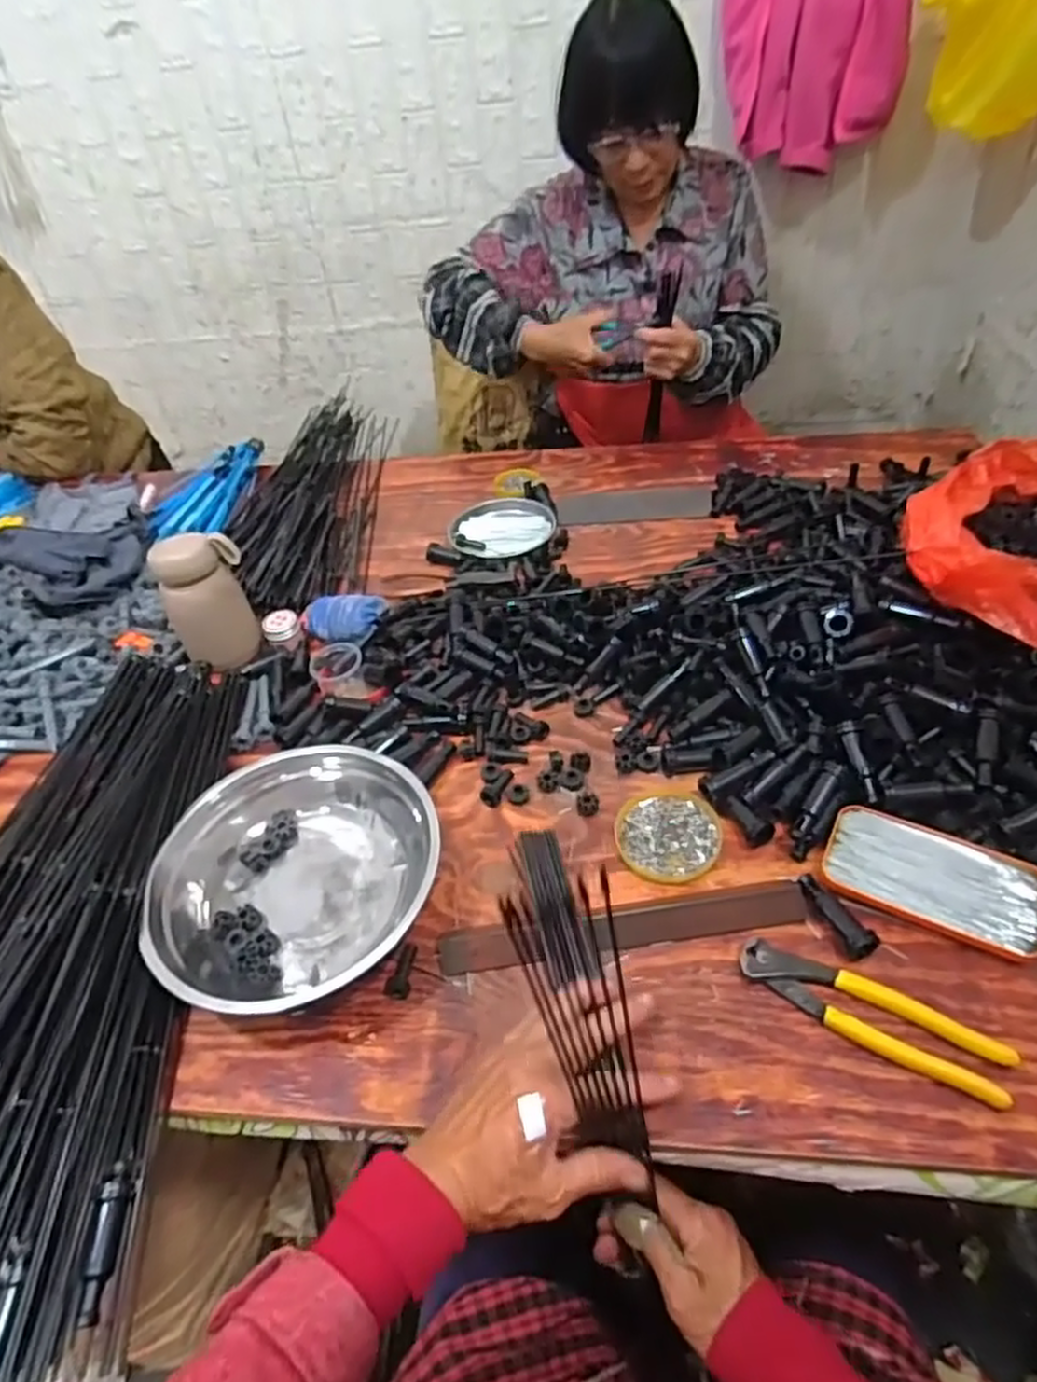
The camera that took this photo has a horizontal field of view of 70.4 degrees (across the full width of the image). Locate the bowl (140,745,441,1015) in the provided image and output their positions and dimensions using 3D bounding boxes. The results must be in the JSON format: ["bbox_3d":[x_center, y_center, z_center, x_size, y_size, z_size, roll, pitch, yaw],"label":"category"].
[{"bbox_3d":[-0.169,0.136,0.567,0.211,0.087,0.188,-12,44,-5],"label":"bowl"}]

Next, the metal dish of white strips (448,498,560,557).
[{"bbox_3d":[-0.021,-0.214,0.959,0.137,0.016,0.126,-4,44,4],"label":"metal dish of white strips"}]

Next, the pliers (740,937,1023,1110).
[{"bbox_3d":[0.228,0.208,0.478,0.164,0.020,0.041,22,51,27],"label":"pliers"}]

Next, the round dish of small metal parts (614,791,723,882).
[{"bbox_3d":[0.122,0.115,0.597,0.081,0.006,0.085,-4,44,4],"label":"round dish of small metal parts"}]

